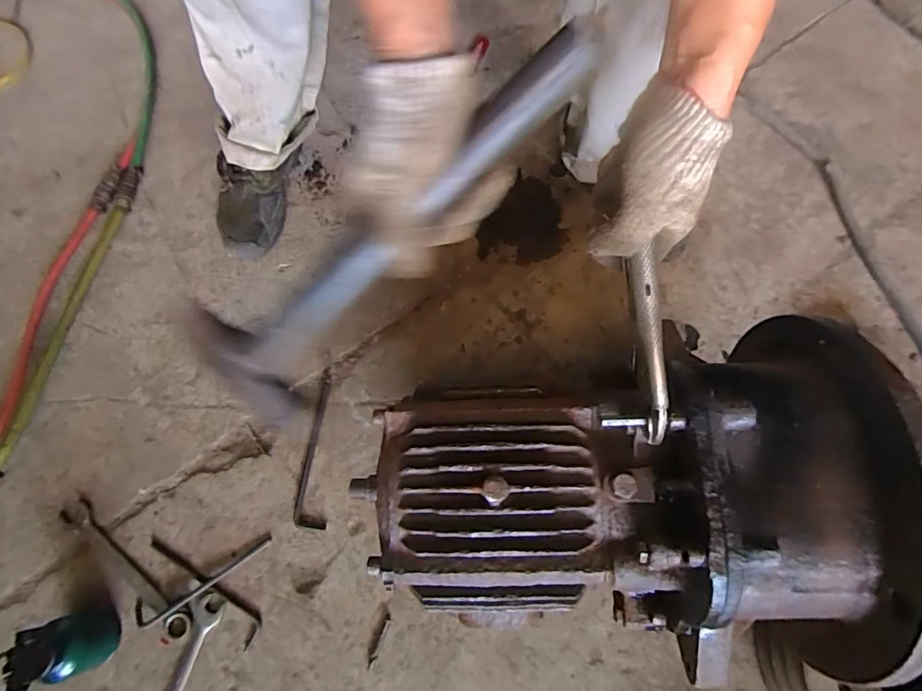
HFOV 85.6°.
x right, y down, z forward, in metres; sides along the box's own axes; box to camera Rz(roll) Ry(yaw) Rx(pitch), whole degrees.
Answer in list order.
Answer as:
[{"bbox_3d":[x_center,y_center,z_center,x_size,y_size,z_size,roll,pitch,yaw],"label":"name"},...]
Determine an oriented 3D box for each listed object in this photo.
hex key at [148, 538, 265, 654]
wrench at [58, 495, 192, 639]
[{"bbox_3d":[-0.304,0.289,0.599,0.176,0.012,0.030,38,78,12],"label":"hex key"},{"bbox_3d":[-0.410,0.272,0.608,0.222,0.015,0.033,39,76,14],"label":"wrench"}]

